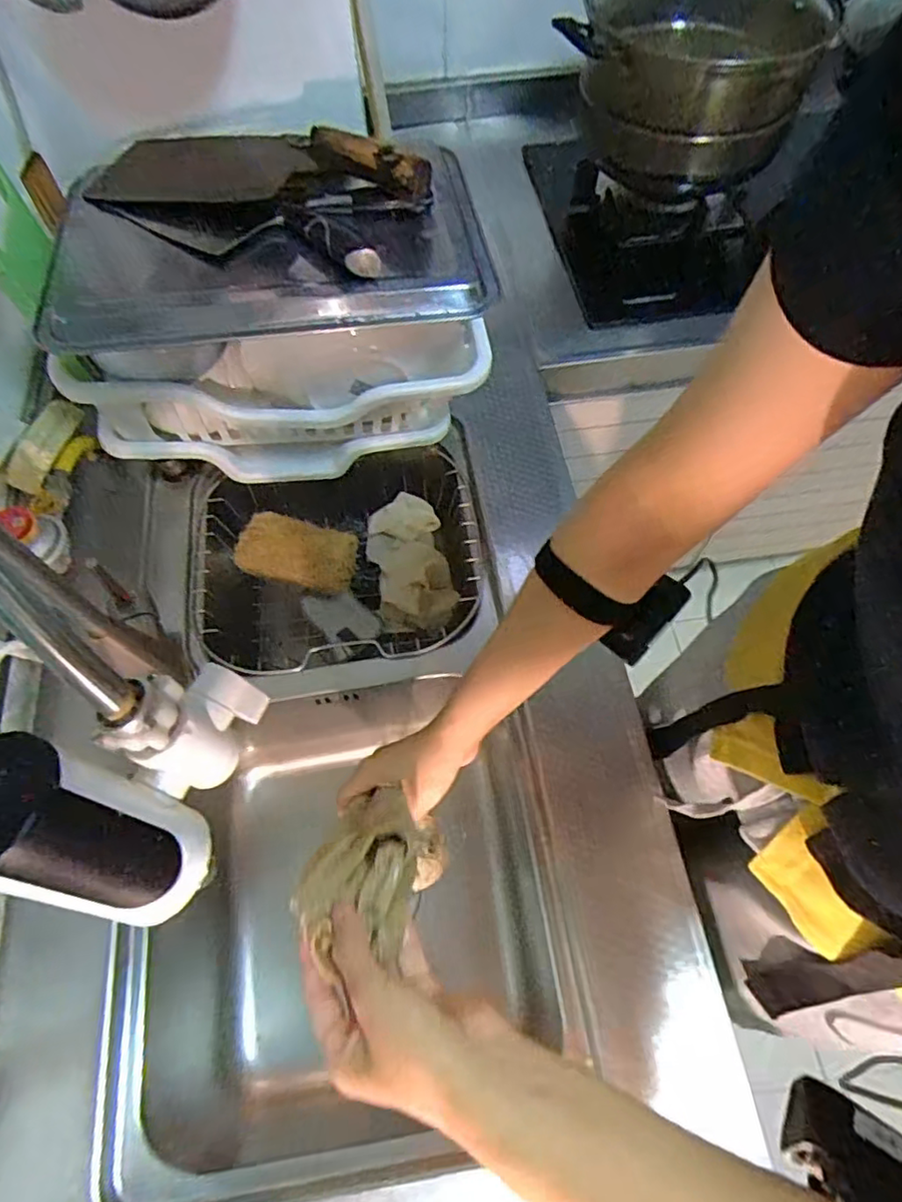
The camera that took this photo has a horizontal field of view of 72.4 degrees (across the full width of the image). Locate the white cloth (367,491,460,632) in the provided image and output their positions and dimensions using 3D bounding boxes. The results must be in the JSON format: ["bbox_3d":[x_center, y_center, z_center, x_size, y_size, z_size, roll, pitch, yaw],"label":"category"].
[{"bbox_3d":[-0.055,-0.054,0.800,0.094,0.032,0.189,-11,64,-5],"label":"white cloth"}]

